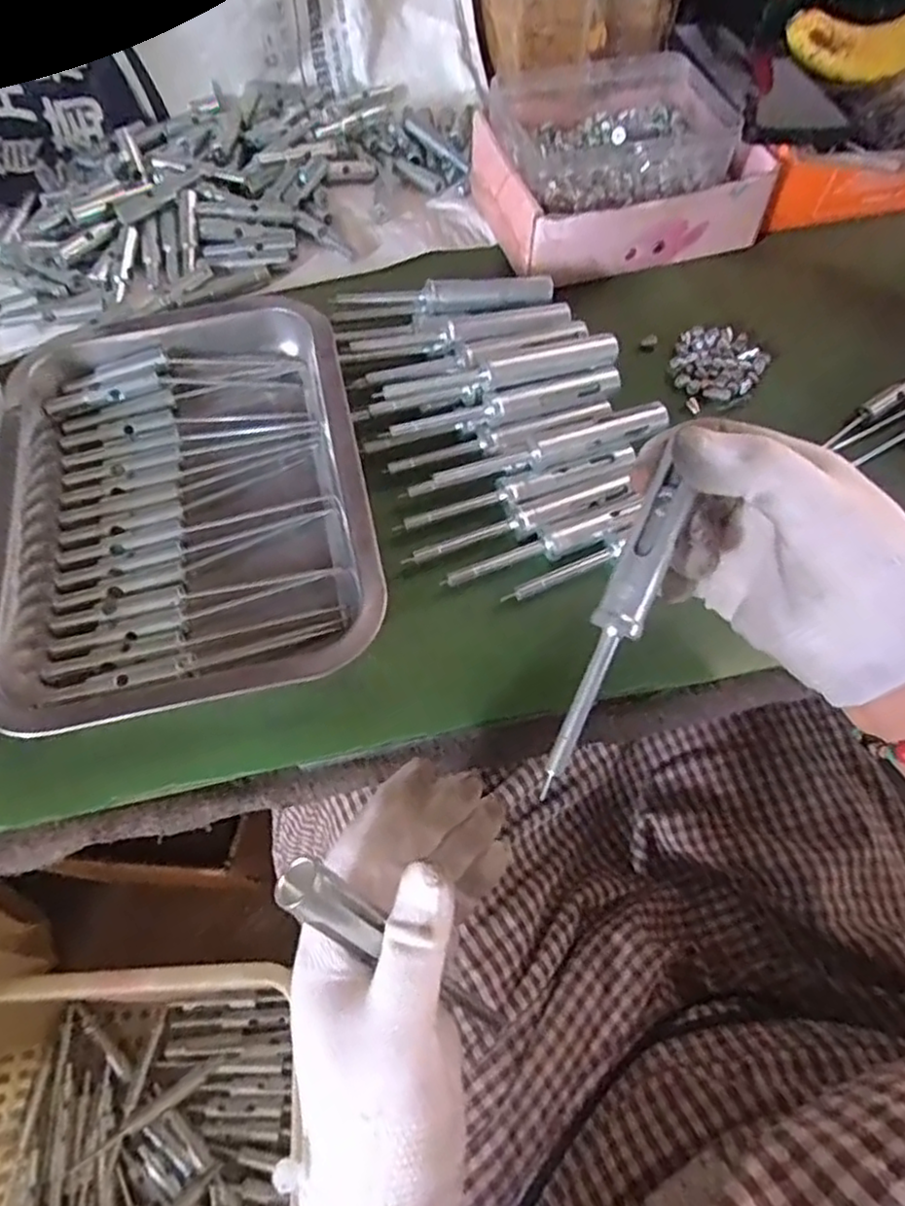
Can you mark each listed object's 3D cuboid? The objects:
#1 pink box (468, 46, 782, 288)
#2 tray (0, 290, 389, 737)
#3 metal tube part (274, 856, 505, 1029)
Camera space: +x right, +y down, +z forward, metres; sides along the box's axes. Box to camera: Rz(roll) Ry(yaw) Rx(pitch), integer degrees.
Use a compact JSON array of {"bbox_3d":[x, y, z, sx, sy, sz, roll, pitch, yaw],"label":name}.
[{"bbox_3d":[0.110,-0.307,0.477,0.177,0.064,0.155,-14,63,-7],"label":"pink box"},{"bbox_3d":[-0.149,-0.064,0.368,0.200,0.036,0.266,-11,63,-6],"label":"tray"},{"bbox_3d":[-0.018,0.135,0.258,0.016,0.133,0.015,9,54,47],"label":"metal tube part"}]

